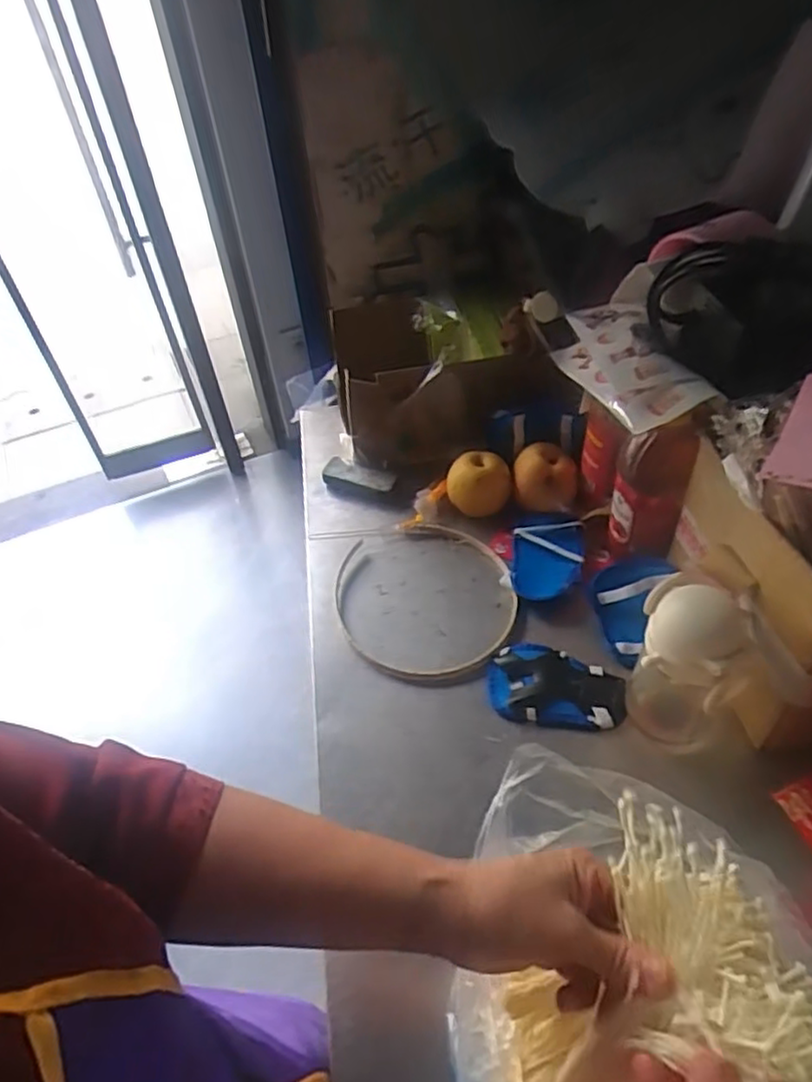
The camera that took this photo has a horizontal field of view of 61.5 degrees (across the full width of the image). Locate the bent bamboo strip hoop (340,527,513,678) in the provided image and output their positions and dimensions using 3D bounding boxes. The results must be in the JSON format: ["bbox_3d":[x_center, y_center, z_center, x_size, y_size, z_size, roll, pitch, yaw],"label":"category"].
[{"bbox_3d":[0.020,0.058,0.726,0.177,0.022,0.197,-5,47,0],"label":"bent bamboo strip hoop"}]

